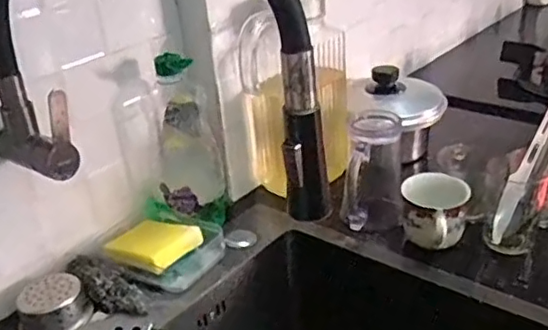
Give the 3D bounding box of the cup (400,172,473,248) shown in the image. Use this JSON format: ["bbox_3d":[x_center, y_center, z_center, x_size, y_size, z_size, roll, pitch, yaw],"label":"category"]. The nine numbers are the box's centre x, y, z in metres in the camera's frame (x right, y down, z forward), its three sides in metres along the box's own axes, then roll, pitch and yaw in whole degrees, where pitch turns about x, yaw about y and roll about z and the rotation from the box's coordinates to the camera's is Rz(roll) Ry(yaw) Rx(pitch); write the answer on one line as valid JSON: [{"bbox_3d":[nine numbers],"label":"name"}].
[{"bbox_3d":[0.179,0.057,0.682,0.070,0.068,0.068,3,28,16],"label":"cup"}]

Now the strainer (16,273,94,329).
[{"bbox_3d":[-0.225,0.146,0.622,0.069,0.041,0.057,-18,29,-24],"label":"strainer"}]

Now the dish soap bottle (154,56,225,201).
[{"bbox_3d":[-0.106,-0.045,0.719,0.068,0.175,0.046,-10,27,-9],"label":"dish soap bottle"}]

